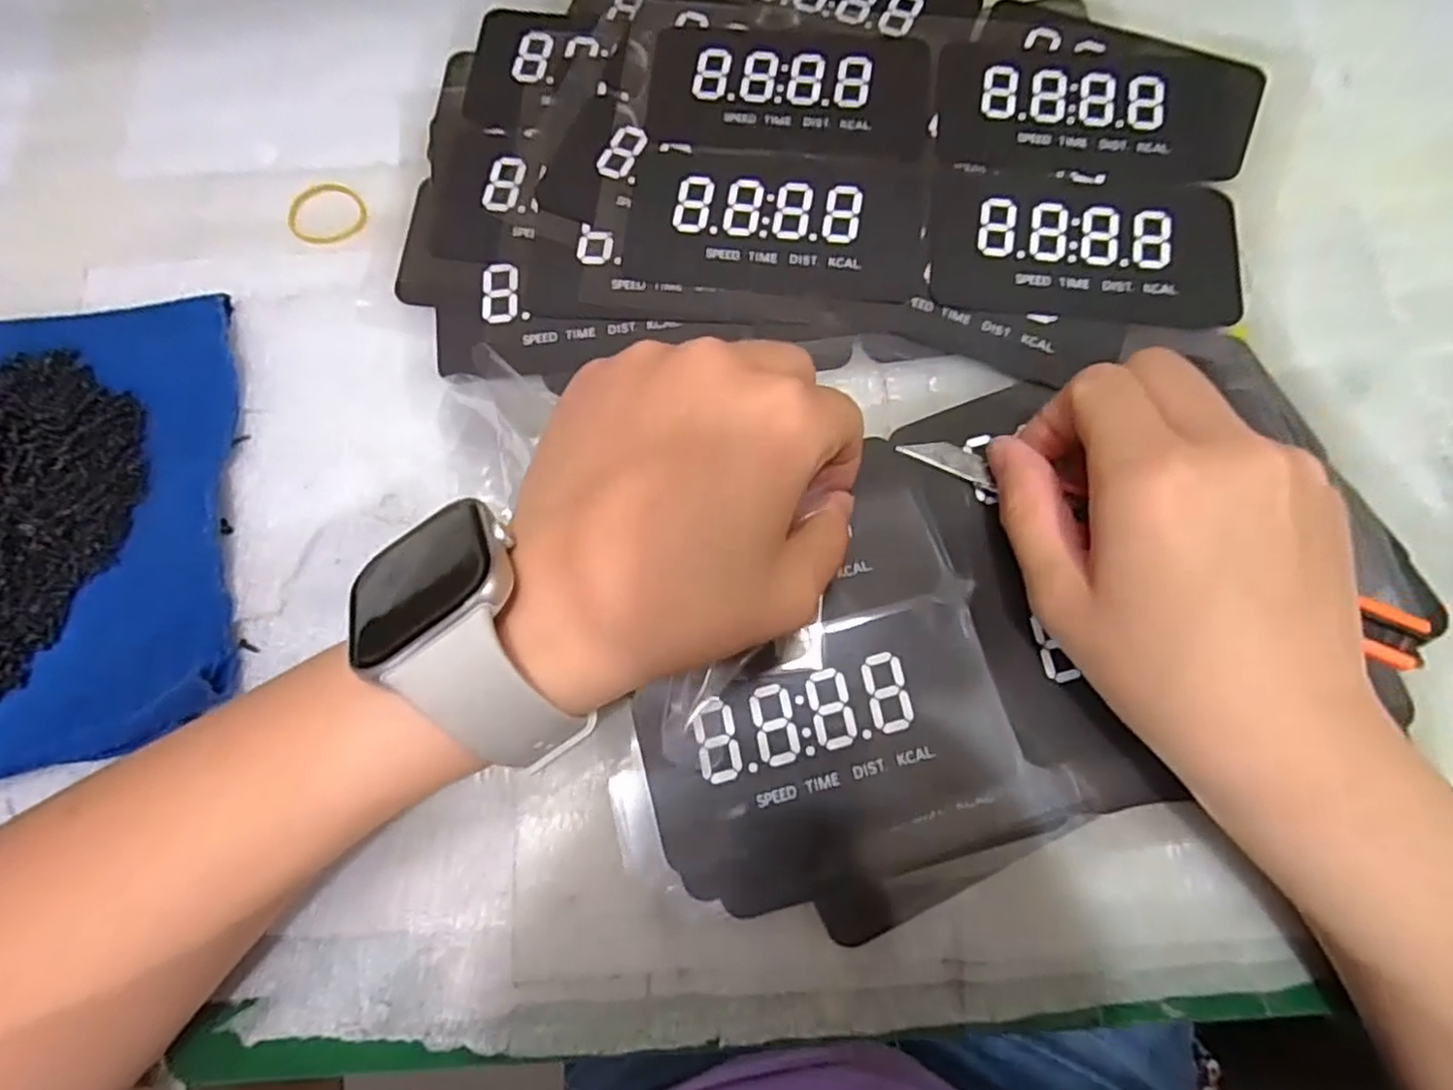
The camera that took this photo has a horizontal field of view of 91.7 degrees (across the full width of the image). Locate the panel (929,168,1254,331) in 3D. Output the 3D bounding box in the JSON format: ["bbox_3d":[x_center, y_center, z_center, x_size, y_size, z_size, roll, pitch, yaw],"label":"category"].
[{"bbox_3d":[0.134,-0.113,0.263,0.110,0.004,0.061,5,77,2],"label":"panel"}]

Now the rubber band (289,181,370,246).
[{"bbox_3d":[-0.157,-0.130,0.276,0.033,0.004,0.028,32,79,8],"label":"rubber band"}]

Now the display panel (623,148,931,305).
[{"bbox_3d":[0.019,-0.124,0.268,0.113,0.004,0.059,5,77,2],"label":"display panel"}]

